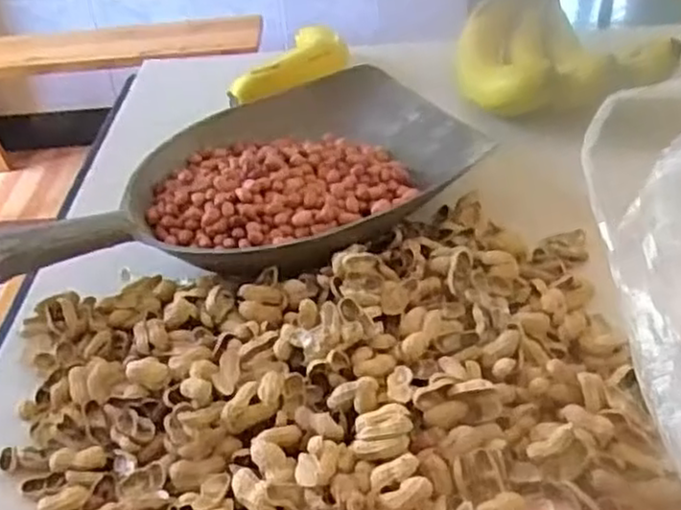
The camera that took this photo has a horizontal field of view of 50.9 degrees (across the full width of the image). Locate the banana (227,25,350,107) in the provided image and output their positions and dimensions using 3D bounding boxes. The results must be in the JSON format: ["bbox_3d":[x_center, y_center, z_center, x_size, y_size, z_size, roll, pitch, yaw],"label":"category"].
[{"bbox_3d":[-0.039,-0.174,0.640,0.043,0.037,0.132,25,48,31],"label":"banana"}]

